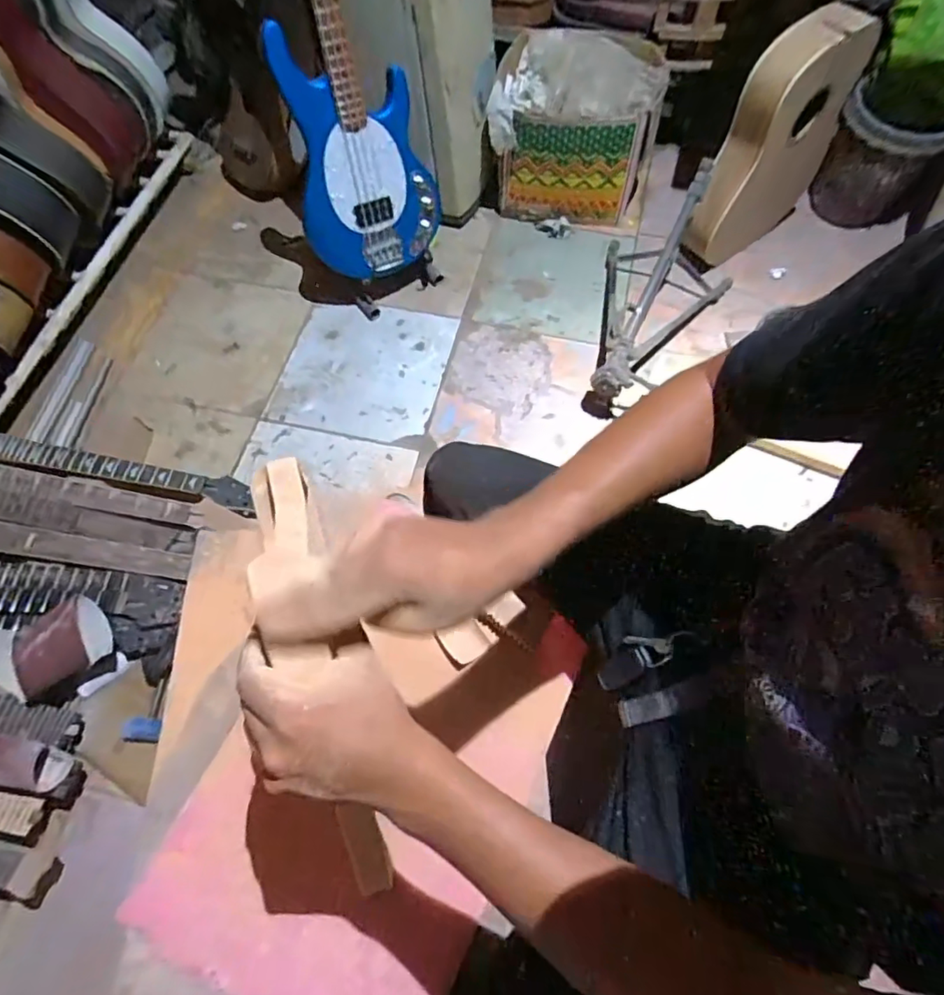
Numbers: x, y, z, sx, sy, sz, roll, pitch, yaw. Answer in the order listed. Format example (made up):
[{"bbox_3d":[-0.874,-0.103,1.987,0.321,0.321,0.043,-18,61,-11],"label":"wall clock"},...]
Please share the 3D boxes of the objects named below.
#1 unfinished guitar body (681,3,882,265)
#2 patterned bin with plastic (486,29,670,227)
[{"bbox_3d":[0.701,-0.805,1.265,0.379,0.485,0.109,-40,71,-16],"label":"unfinished guitar body"},{"bbox_3d":[0.269,-0.967,1.487,0.409,0.308,0.335,8,65,5],"label":"patterned bin with plastic"}]

